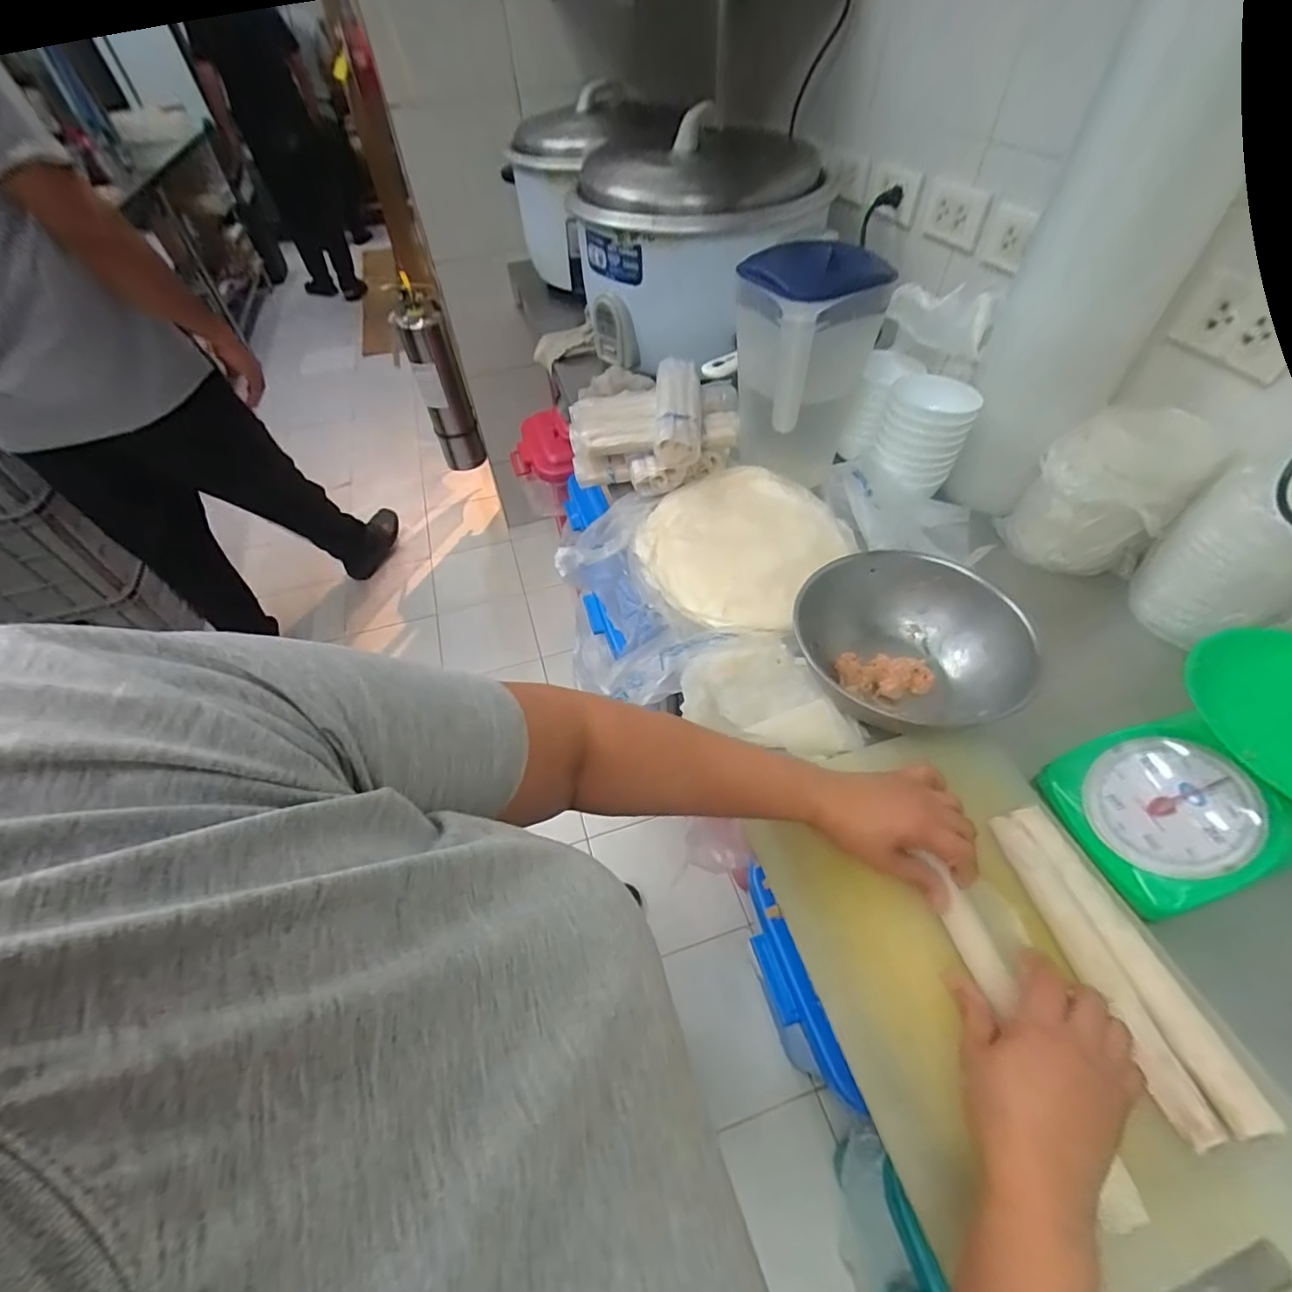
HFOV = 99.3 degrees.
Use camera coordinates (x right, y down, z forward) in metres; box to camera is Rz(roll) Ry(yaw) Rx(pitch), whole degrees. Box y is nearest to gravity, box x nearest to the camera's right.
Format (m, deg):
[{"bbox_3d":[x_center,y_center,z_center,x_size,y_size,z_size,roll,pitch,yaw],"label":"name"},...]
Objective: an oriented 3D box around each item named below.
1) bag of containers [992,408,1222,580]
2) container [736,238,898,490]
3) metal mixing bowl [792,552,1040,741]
[{"bbox_3d":[0.517,-0.175,0.630,0.084,0.187,0.140,-24,54,-16],"label":"bag of containers"},{"bbox_3d":[0.199,-0.344,0.712,0.144,0.256,0.147,-18,52,-11],"label":"container"},{"bbox_3d":[0.269,-0.002,0.575,0.185,0.095,0.188,-2,51,2],"label":"metal mixing bowl"}]

